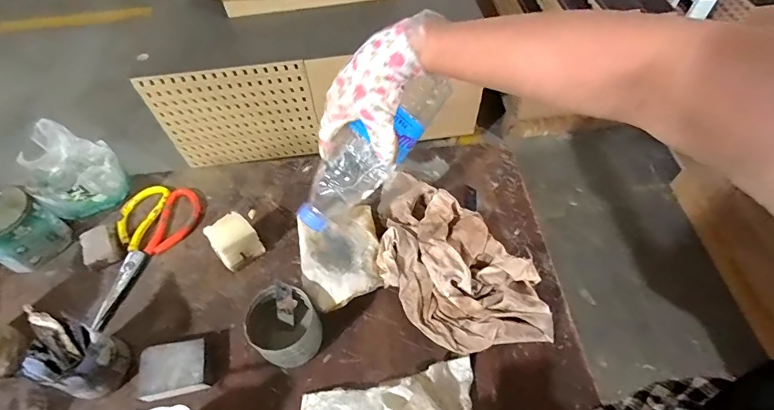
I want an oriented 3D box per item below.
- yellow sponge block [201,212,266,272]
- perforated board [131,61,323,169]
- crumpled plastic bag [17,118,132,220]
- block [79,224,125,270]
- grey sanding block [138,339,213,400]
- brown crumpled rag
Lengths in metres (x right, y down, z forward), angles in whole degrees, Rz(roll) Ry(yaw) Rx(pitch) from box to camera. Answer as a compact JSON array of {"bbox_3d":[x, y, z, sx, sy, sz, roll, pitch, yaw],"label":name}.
[{"bbox_3d":[-0.194,0.047,0.524,0.057,0.053,0.045,-31,61,-17],"label":"yellow sponge block"},{"bbox_3d":[-0.499,-0.288,1.404,0.496,0.421,0.019,-8,58,-5],"label":"perforated board"},{"bbox_3d":[-0.428,-0.045,0.561,0.095,0.091,0.108,33,63,22],"label":"crumpled plastic bag"},{"bbox_3d":[-0.375,0.054,0.541,0.042,0.019,0.053,-32,61,-18],"label":"block"},{"bbox_3d":[-0.234,0.181,0.457,0.067,0.026,0.051,-13,57,-6],"label":"grey sanding block"},{"bbox_3d":[0.067,0.060,0.509,0.161,0.060,0.294,-32,61,-17],"label":"brown crumpled rag"}]

